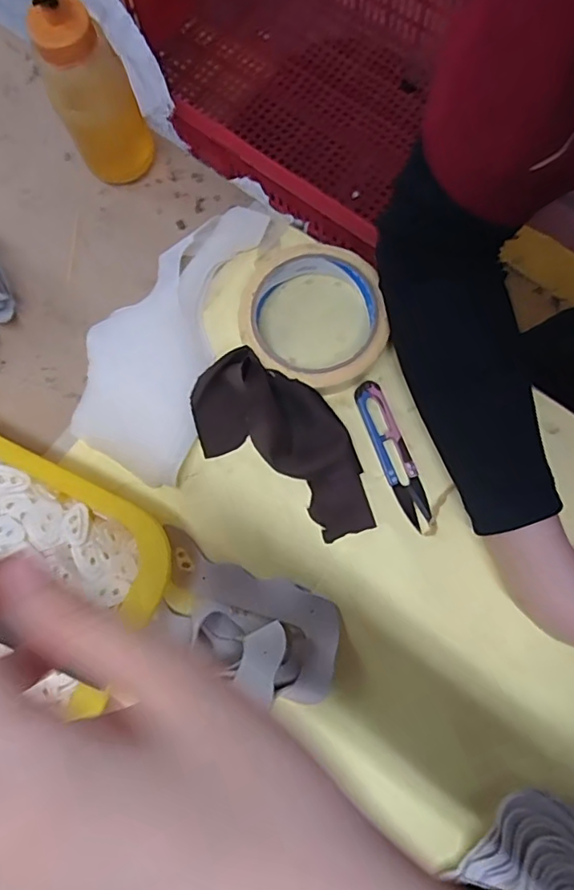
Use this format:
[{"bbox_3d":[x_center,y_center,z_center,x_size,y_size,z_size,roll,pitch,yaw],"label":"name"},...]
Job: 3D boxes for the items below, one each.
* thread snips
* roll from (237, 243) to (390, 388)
[{"bbox_3d":[0.069,0.005,0.355,0.019,0.008,0.098,-22,77,-2],"label":"thread snips"},{"bbox_3d":[0.016,-0.084,0.363,0.092,0.022,0.094,-1,77,3],"label":"roll"}]

